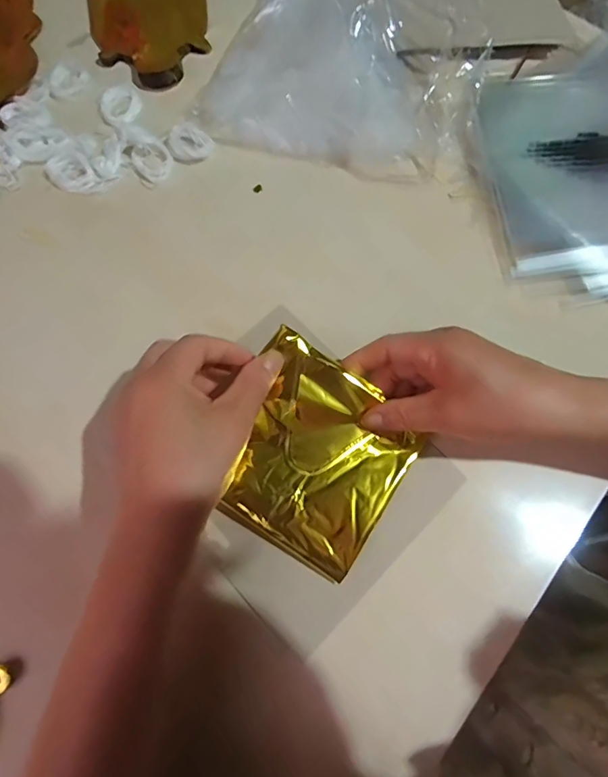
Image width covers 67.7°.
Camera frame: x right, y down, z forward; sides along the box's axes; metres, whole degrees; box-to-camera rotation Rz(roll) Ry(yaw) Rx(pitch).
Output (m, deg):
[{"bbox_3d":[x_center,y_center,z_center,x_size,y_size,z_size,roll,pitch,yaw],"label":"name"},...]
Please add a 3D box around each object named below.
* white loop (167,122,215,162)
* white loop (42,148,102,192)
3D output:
[{"bbox_3d":[-0.103,-0.222,0.408,0.035,0.008,0.037,0,71,0],"label":"white loop"},{"bbox_3d":[-0.203,-0.188,0.394,0.036,0.008,0.043,-32,74,-11],"label":"white loop"}]

